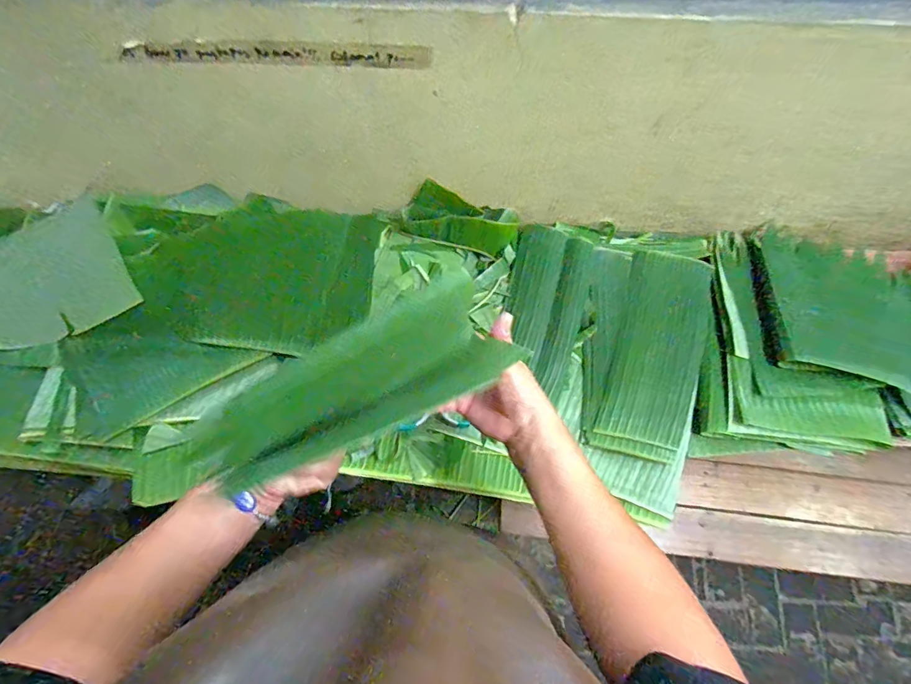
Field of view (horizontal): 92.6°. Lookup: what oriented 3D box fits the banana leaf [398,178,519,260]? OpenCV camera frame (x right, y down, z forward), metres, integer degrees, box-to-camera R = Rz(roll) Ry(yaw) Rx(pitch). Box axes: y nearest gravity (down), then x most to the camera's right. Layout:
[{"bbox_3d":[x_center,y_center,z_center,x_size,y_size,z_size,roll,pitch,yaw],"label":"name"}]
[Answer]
[{"bbox_3d":[0.005,-0.172,0.649,0.161,0.088,0.018,23,41,-13],"label":"banana leaf"}]

